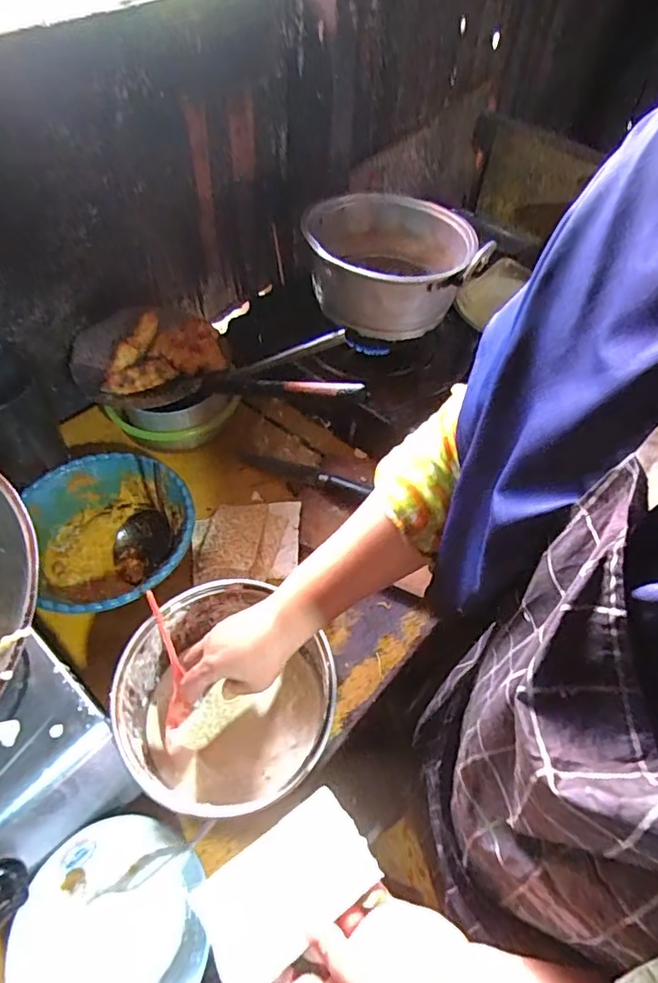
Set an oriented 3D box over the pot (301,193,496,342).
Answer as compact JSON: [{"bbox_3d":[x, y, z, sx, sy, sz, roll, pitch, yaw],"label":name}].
[{"bbox_3d":[0.085,-0.334,0.804,0.230,0.114,0.255,-6,51,-8],"label":"pot"}]

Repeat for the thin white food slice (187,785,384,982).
[{"bbox_3d":[-0.028,0.266,0.372,0.115,0.014,0.069,-28,58,-24],"label":"thin white food slice"}]

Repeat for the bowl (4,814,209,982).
[{"bbox_3d":[-0.182,0.374,0.462,0.156,0.041,0.160,2,51,-2],"label":"bowl"}]

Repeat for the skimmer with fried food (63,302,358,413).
[{"bbox_3d":[-0.138,-0.184,0.720,0.428,0.089,0.195,6,49,23],"label":"skimmer with fried food"}]

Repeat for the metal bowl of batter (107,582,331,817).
[{"bbox_3d":[-0.098,0.209,0.543,0.199,0.110,0.192,2,51,-2],"label":"metal bowl of batter"}]

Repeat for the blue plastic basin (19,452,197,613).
[{"bbox_3d":[-0.267,0.057,0.671,0.201,0.068,0.215,2,51,-2],"label":"blue plastic basin"}]

